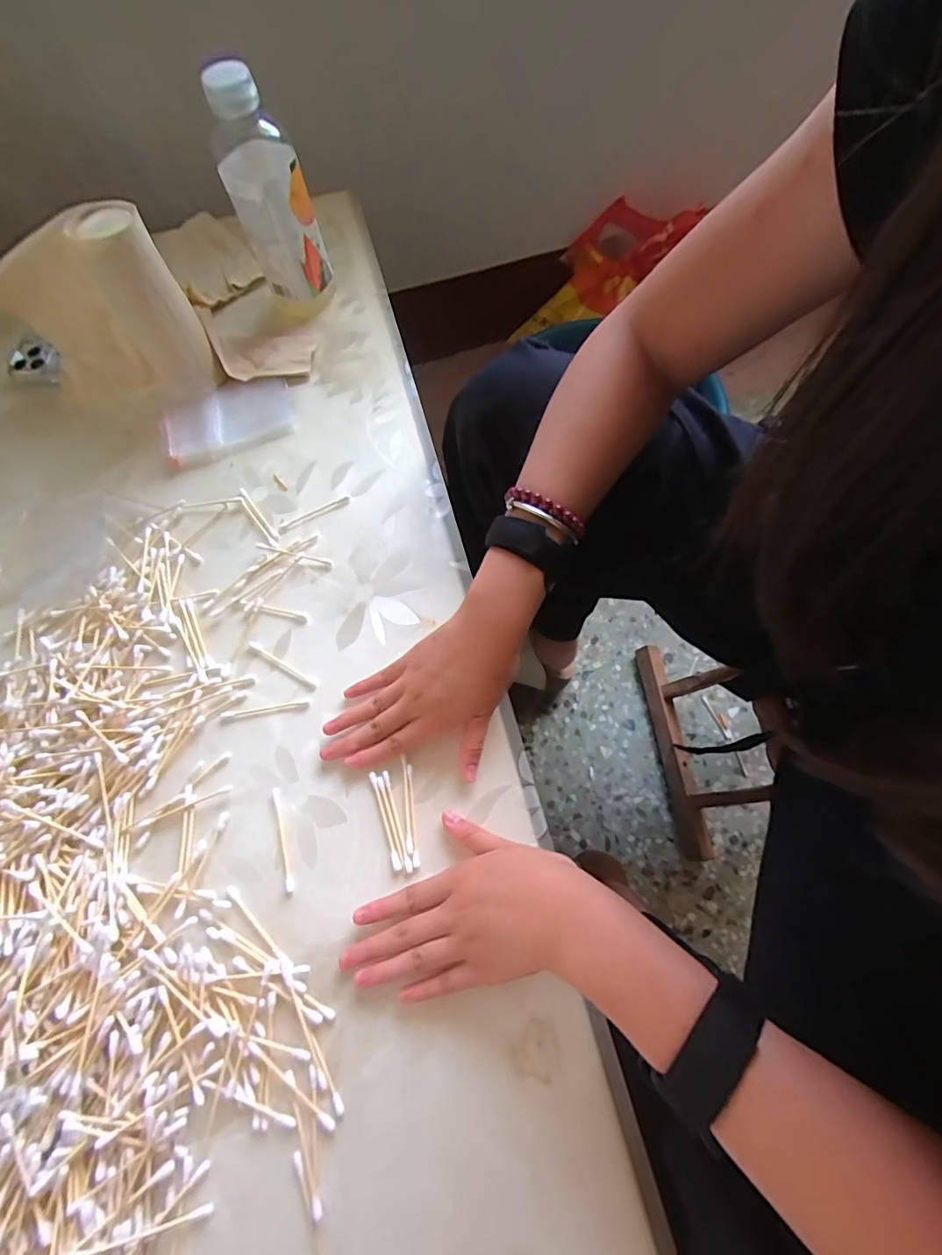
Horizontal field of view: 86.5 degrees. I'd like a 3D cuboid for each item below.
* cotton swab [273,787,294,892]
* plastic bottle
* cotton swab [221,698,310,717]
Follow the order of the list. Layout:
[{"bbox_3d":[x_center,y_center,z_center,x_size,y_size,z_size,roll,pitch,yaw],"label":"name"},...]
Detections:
[{"bbox_3d":[-0.133,0.148,0.354,0.005,0.005,0.069,-17,69,-4],"label":"cotton swab"},{"bbox_3d":[-0.174,-0.376,0.453,0.067,0.183,0.057,-20,69,-5],"label":"plastic bottle"},{"bbox_3d":[-0.160,0.063,0.388,0.067,0.004,0.006,-10,69,-1],"label":"cotton swab"}]

